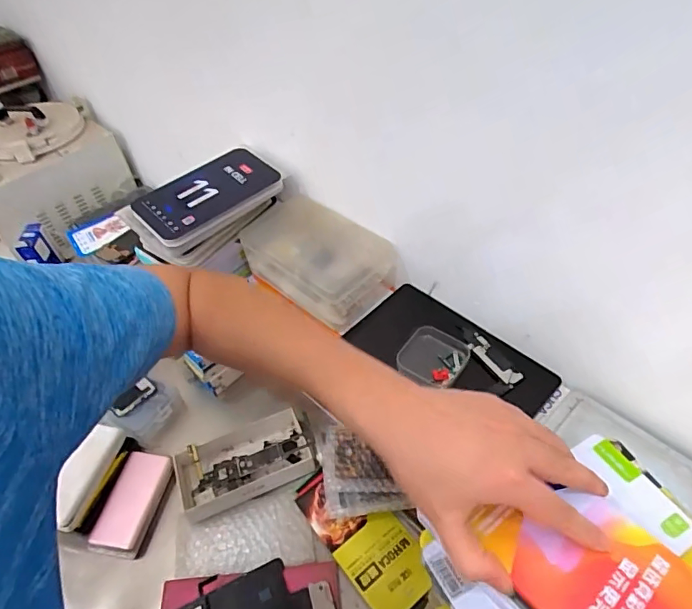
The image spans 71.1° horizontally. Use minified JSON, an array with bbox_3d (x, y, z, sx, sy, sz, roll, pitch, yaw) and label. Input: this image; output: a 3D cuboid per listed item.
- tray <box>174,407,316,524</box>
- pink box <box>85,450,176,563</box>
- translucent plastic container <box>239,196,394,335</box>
[{"bbox_3d":[-0.146,0.225,0.690,0.184,0.034,0.101,-18,48,-12],"label":"tray"},{"bbox_3d":[-0.287,0.271,0.664,0.070,0.032,0.129,7,48,10],"label":"pink box"},{"bbox_3d":[-0.042,-0.057,0.615,0.194,0.064,0.118,32,56,29],"label":"translucent plastic container"}]

